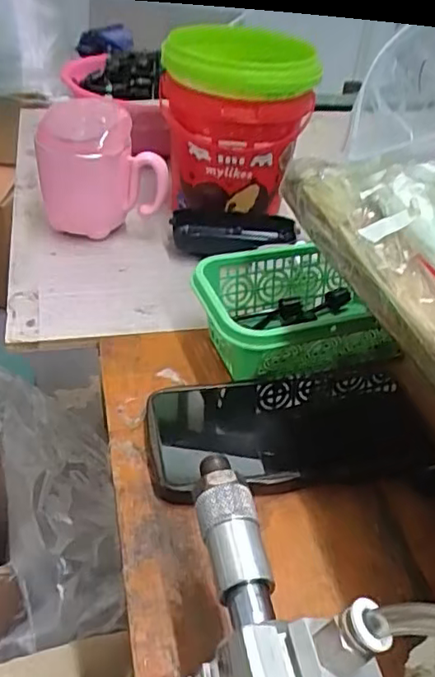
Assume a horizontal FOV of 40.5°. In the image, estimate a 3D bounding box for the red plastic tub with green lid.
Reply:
[{"bbox_3d":[0.010,-0.198,0.541,0.124,0.151,0.122,4,39,-3],"label":"red plastic tub with green lid"}]

